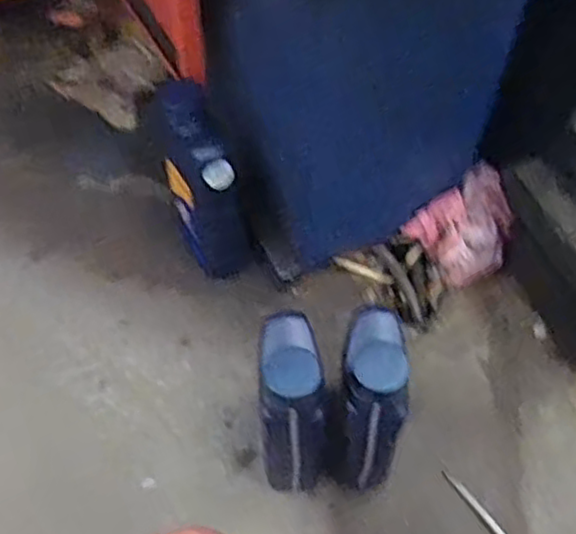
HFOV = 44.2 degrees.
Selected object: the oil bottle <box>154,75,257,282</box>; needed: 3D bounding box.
[{"bbox_3d":[-0.092,-0.093,0.822,0.069,0.220,0.115,-23,59,-15],"label":"oil bottle"}]

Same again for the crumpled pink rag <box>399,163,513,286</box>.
[{"bbox_3d":[0.217,-0.042,0.876,0.107,0.104,0.098,-25,60,-17],"label":"crumpled pink rag"}]

